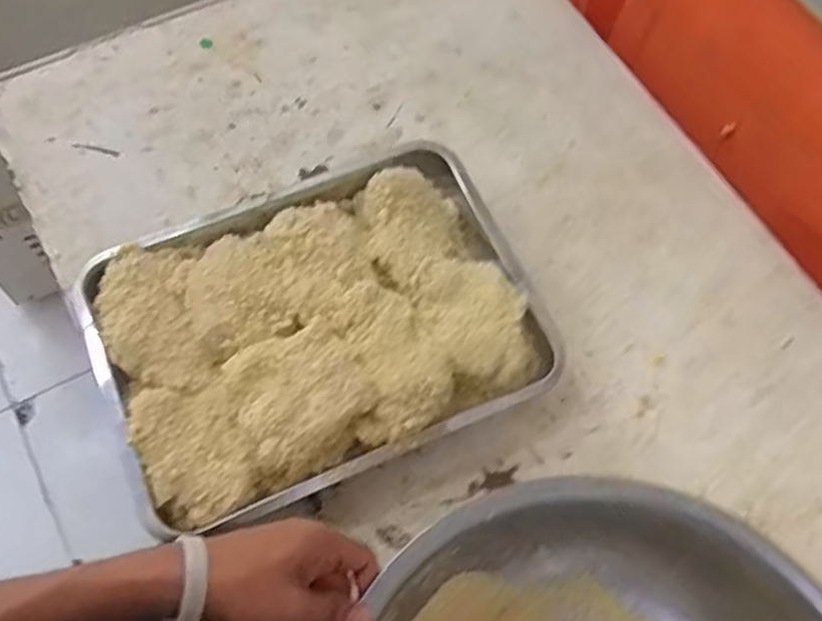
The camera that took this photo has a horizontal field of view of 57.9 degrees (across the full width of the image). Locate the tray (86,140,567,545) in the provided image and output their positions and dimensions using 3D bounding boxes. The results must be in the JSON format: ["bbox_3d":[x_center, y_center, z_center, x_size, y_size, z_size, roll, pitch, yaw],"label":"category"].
[{"bbox_3d":[-0.085,0.013,0.688,0.380,0.075,0.283,-23,70,-14],"label":"tray"}]

